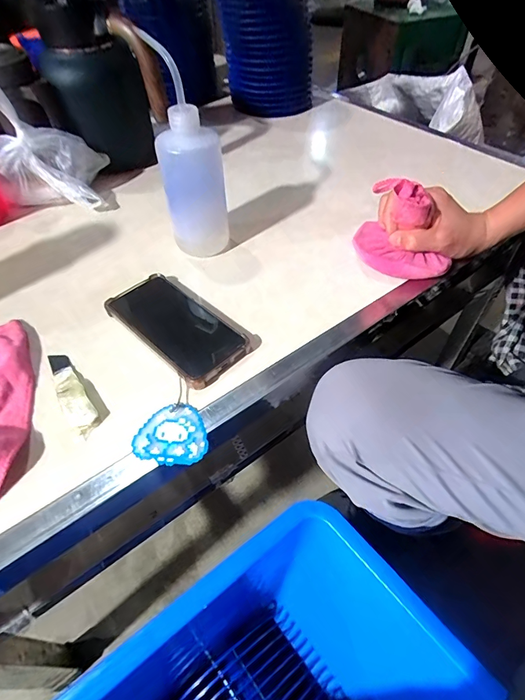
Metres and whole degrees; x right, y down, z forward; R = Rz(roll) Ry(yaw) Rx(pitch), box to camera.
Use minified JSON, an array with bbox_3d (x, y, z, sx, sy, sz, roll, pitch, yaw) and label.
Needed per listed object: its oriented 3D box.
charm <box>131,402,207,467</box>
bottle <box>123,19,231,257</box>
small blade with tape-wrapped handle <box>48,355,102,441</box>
[{"bbox_3d":[-0.080,0.072,0.342,0.060,0.006,0.054,-3,50,-1],"label":"charm"},{"bbox_3d":[-0.079,-0.206,0.441,0.072,0.214,0.082,-7,50,-4],"label":"bottle"},{"bbox_3d":[-0.181,0.037,0.368,0.024,0.008,0.105,-30,56,-22],"label":"small blade with tape-wrapped handle"}]

